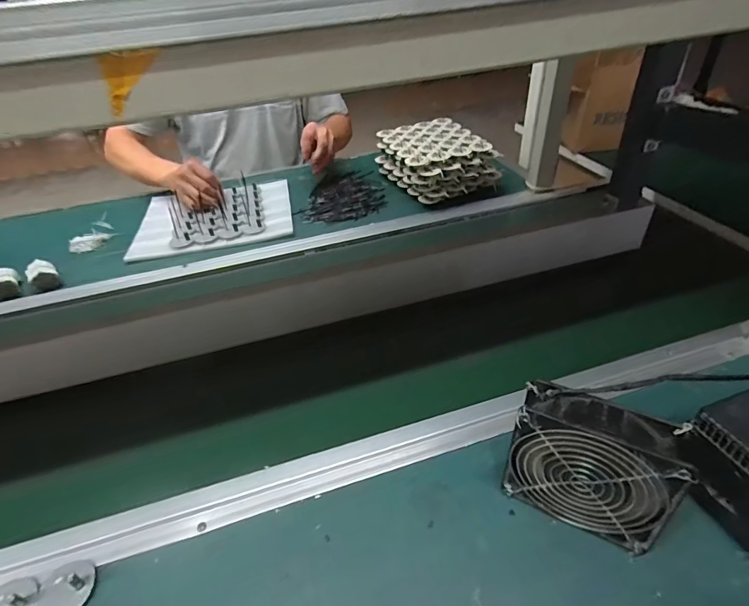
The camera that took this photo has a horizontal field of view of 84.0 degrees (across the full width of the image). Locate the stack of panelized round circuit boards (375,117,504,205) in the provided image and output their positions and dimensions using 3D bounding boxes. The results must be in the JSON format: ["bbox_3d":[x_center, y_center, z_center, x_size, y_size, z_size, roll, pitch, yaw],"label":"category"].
[{"bbox_3d":[0.127,-0.309,0.903,0.182,0.099,0.232,-19,41,-17],"label":"stack of panelized round circuit boards"}]

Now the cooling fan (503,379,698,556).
[{"bbox_3d":[0.175,0.133,0.341,0.118,0.116,0.047,19,44,27],"label":"cooling fan"}]

